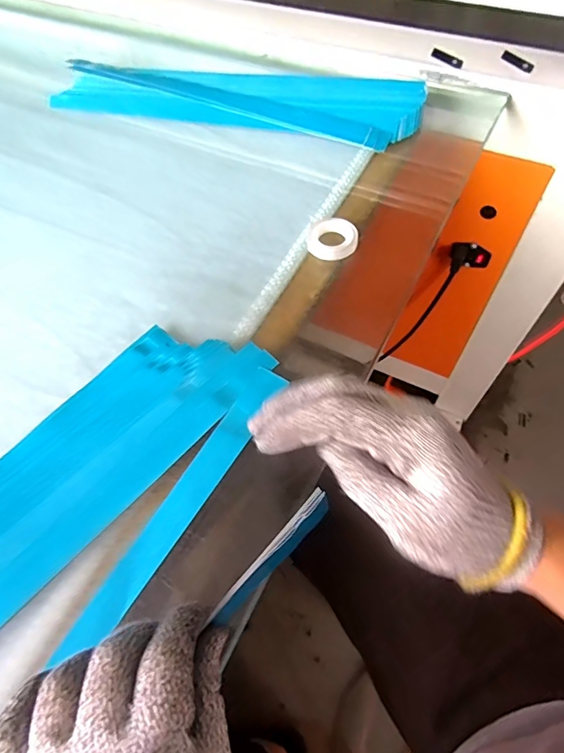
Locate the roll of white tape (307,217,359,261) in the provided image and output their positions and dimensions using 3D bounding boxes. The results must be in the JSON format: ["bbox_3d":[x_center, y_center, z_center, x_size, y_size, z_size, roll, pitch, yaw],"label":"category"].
[{"bbox_3d":[0.044,-0.117,0.390,0.042,0.016,0.039,-1,60,2],"label":"roll of white tape"}]

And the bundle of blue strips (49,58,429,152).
[{"bbox_3d":[-0.055,-0.312,0.504,0.409,0.019,0.098,14,61,11],"label":"bundle of blue strips"}]

